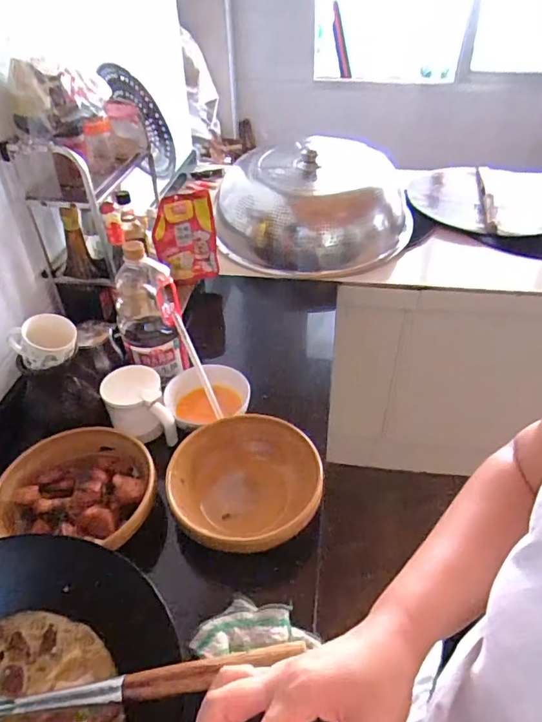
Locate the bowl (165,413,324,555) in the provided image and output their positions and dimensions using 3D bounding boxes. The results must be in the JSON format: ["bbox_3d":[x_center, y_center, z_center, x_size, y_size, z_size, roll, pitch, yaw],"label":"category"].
[{"bbox_3d":[-0.037,0.192,0.760,0.217,0.090,0.217,-1,40,1],"label":"bowl"}]

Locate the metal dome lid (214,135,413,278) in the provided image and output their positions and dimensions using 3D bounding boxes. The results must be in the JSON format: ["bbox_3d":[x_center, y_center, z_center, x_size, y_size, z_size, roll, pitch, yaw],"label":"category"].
[{"bbox_3d":[0.137,-0.503,1.449,0.526,0.233,0.626,7,41,9],"label":"metal dome lid"}]

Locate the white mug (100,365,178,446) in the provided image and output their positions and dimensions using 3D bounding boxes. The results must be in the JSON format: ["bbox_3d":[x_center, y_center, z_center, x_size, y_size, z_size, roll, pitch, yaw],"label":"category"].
[{"bbox_3d":[-0.222,0.076,0.861,0.113,0.106,0.110,-5,41,-5],"label":"white mug"}]

